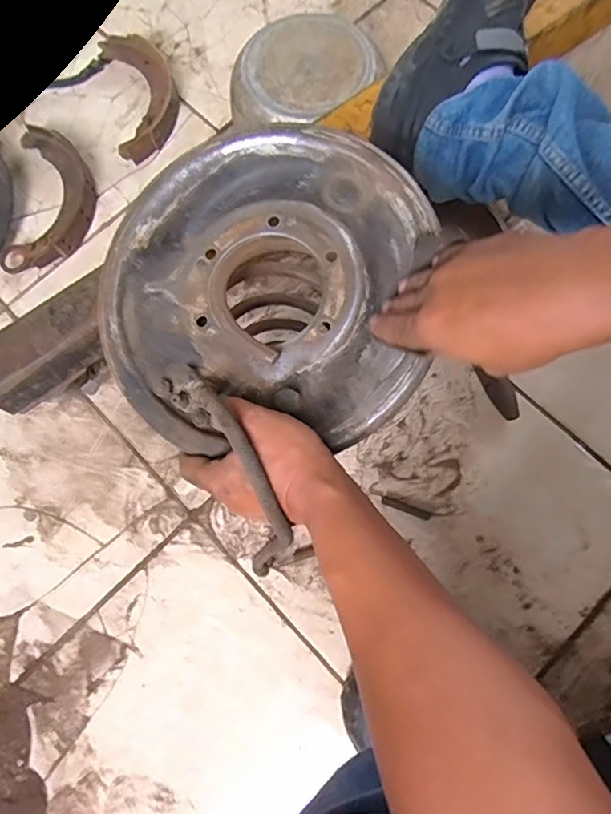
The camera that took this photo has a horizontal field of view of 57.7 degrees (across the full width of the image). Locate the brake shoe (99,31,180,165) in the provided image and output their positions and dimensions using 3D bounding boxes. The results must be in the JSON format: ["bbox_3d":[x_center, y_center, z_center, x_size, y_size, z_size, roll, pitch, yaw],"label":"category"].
[{"bbox_3d":[-0.245,-0.473,0.838,0.100,0.033,0.219,-13,76,-2],"label":"brake shoe"}]

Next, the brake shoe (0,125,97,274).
[{"bbox_3d":[-0.363,-0.295,0.796,0.121,0.034,0.220,4,74,4],"label":"brake shoe"}]

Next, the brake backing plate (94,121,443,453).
[{"bbox_3d":[-0.038,-0.095,0.428,0.247,0.053,0.242,0,76,1],"label":"brake backing plate"}]

